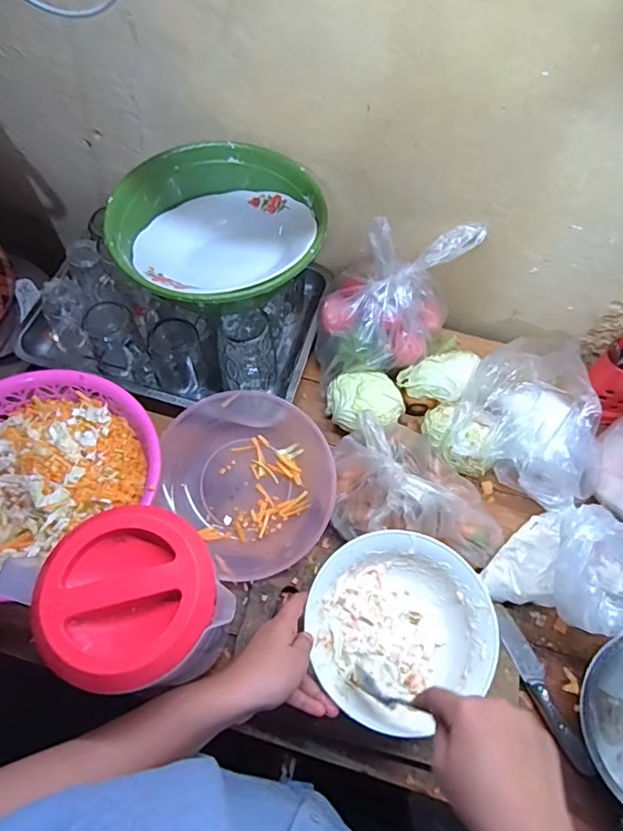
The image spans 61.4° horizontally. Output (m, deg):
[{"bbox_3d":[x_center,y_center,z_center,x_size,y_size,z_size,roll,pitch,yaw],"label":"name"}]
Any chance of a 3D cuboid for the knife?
[{"bbox_3d":[0.244,0.289,0.562,0.028,0.012,0.167,-22,66,-14],"label":"knife"}]

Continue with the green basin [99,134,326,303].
[{"bbox_3d":[-0.109,-0.214,0.611,0.235,0.060,0.228,2,63,-3],"label":"green basin"}]

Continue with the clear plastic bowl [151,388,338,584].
[{"bbox_3d":[-0.078,0.082,0.632,0.201,0.069,0.212,1,63,-4],"label":"clear plastic bowl"}]

